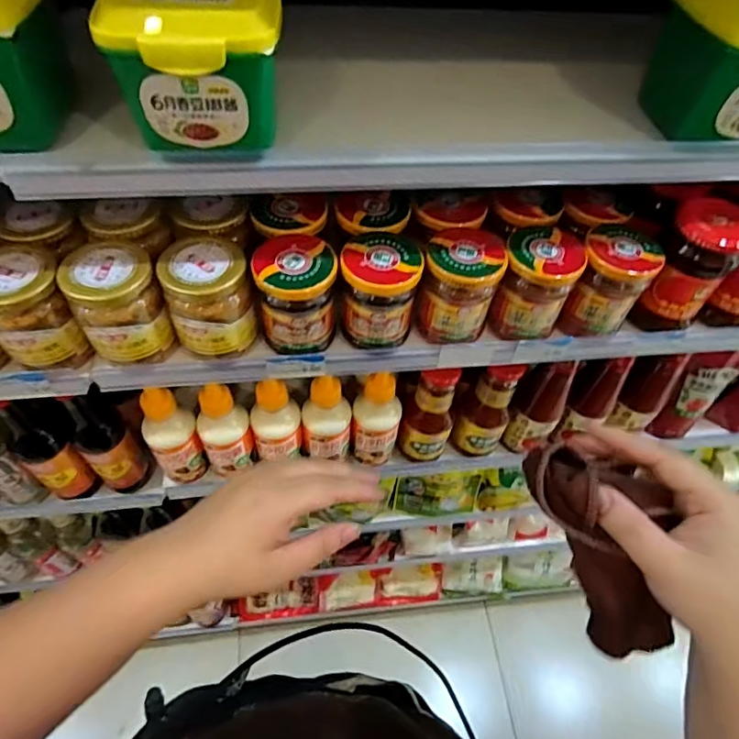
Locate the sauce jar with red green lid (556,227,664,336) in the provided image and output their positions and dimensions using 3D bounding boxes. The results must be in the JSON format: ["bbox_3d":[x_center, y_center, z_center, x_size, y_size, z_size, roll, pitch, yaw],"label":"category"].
[{"bbox_3d":[0.209,-0.077,0.464,0.060,0.076,0.061,2,54,-3],"label":"sauce jar with red green lid"}]

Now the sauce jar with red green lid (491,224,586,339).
[{"bbox_3d":[0.145,-0.073,0.460,0.061,0.083,0.061,2,54,-3],"label":"sauce jar with red green lid"}]

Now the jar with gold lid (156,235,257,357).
[{"bbox_3d":[-0.128,-0.056,0.422,0.061,0.080,0.057,2,54,-3],"label":"jar with gold lid"}]

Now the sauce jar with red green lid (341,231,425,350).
[{"bbox_3d":[0.008,-0.065,0.445,0.061,0.085,0.064,2,54,-3],"label":"sauce jar with red green lid"}]

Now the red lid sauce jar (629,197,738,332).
[{"bbox_3d":[0.281,-0.086,0.470,0.064,0.118,0.063,37,60,21],"label":"red lid sauce jar"}]

